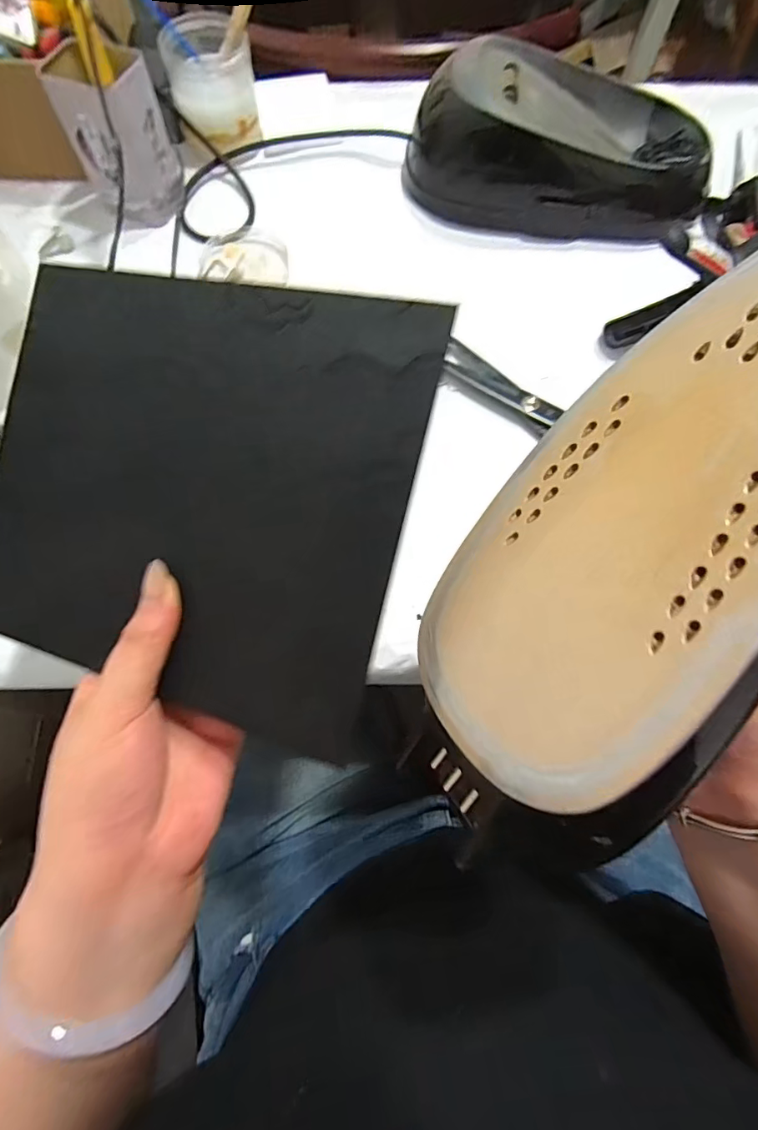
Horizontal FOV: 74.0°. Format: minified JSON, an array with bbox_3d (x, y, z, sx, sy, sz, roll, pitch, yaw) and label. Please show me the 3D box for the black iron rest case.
[{"bbox_3d":[0.181,-0.416,0.498,0.302,0.092,0.141,2,70,0],"label":"black iron rest case"}]

